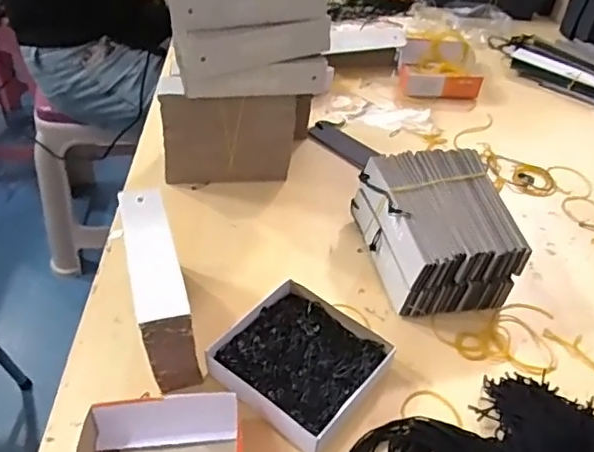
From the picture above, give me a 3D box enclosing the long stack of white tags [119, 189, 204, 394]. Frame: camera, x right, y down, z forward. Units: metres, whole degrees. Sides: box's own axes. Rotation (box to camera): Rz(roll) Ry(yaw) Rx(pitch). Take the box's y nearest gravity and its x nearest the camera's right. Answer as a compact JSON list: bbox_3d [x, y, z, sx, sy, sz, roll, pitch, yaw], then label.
[{"bbox_3d":[-0.101,0.048,0.414,0.032,0.095,0.126,-12,45,-16],"label":"long stack of white tags"}]

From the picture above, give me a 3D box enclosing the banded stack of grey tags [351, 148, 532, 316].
[{"bbox_3d":[0.119,0.004,0.496,0.108,0.076,0.130,-4,43,-8],"label":"banded stack of grey tags"}]

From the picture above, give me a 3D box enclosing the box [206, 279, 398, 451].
[{"bbox_3d":[0.004,0.100,0.423,0.102,0.026,0.105,32,50,27],"label":"box"}]

